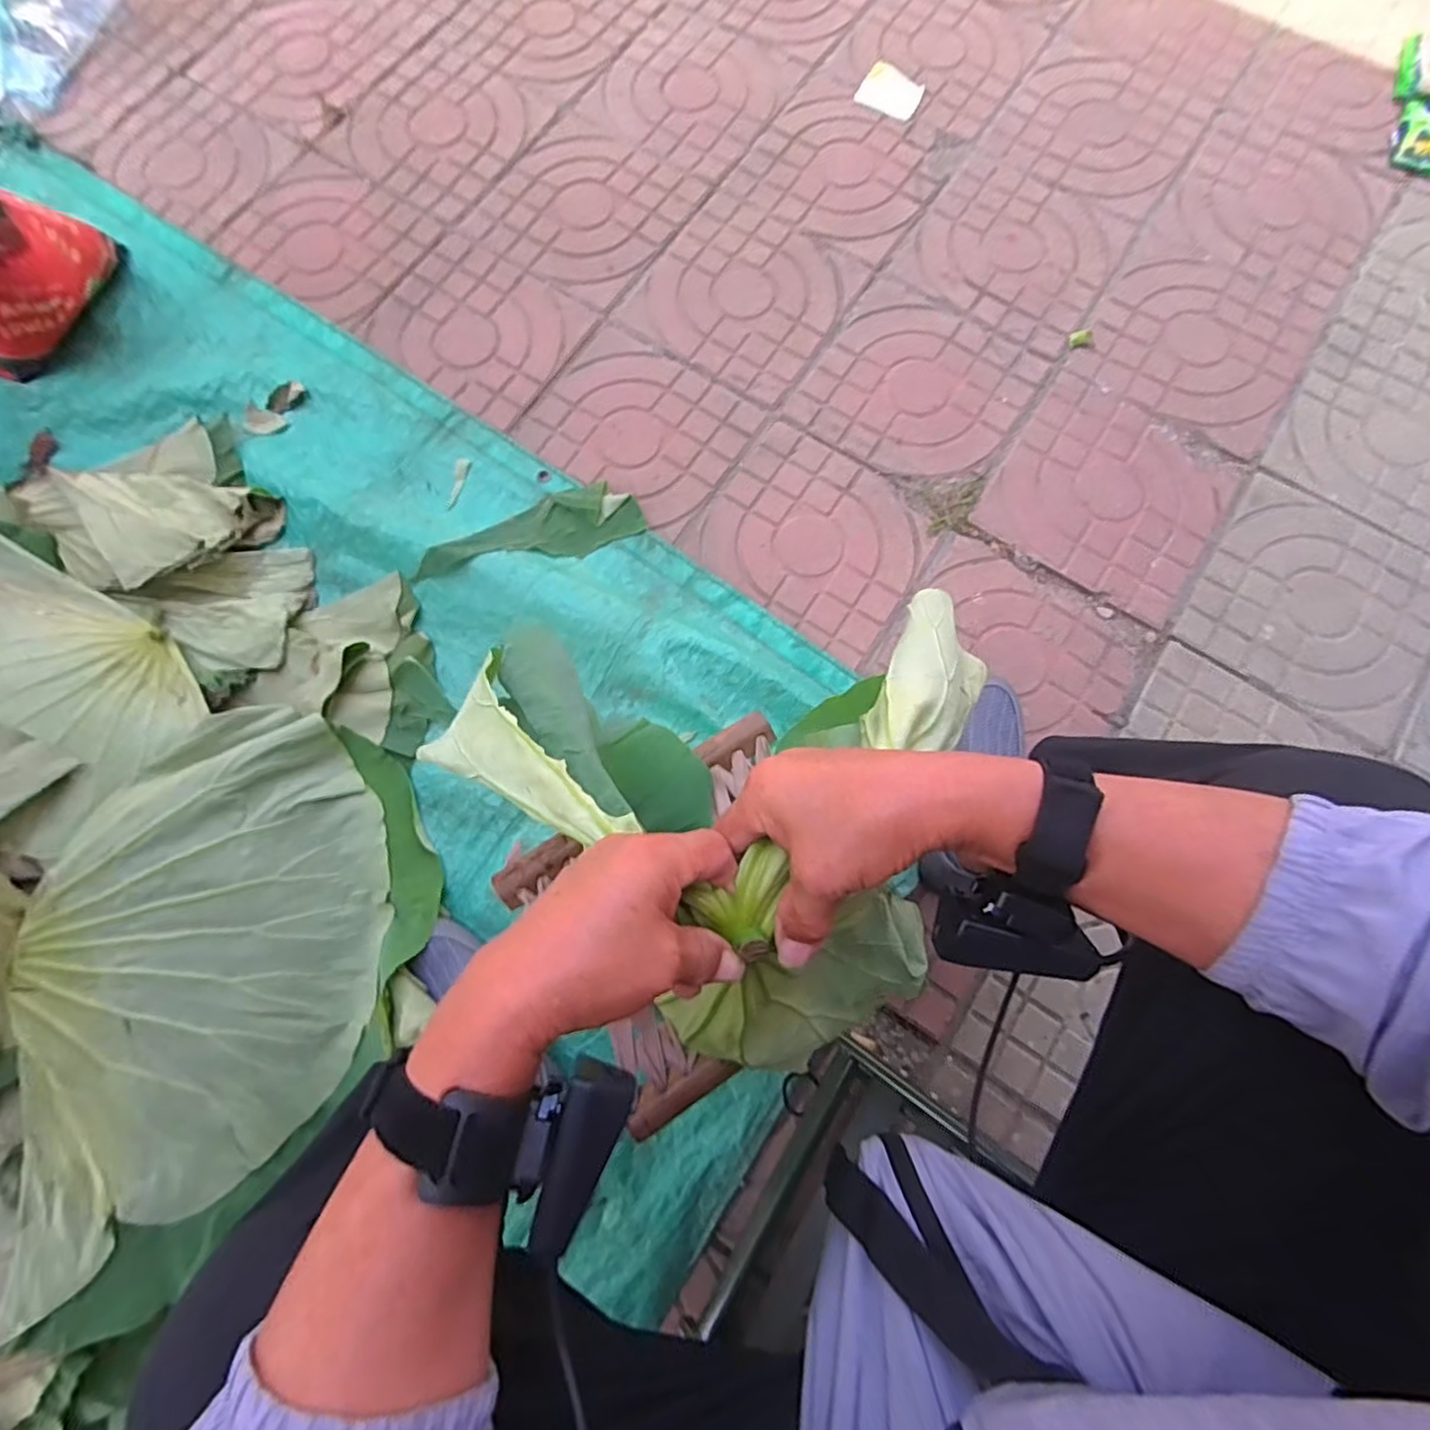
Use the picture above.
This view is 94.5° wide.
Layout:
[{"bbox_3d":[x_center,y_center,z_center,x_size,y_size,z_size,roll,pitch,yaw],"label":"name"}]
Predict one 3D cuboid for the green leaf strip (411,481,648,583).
[{"bbox_3d":[-0.255,-0.254,0.893,0.313,0.046,0.100,-16,78,-4],"label":"green leaf strip"}]

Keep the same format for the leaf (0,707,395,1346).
[{"bbox_3d":[-0.546,0.258,0.726,0.348,0.057,0.526,-11,81,-30],"label":"leaf"}]

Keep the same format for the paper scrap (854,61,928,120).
[{"bbox_3d":[0.294,-1.035,1.093,0.100,0.018,0.069,30,79,6],"label":"paper scrap"}]

